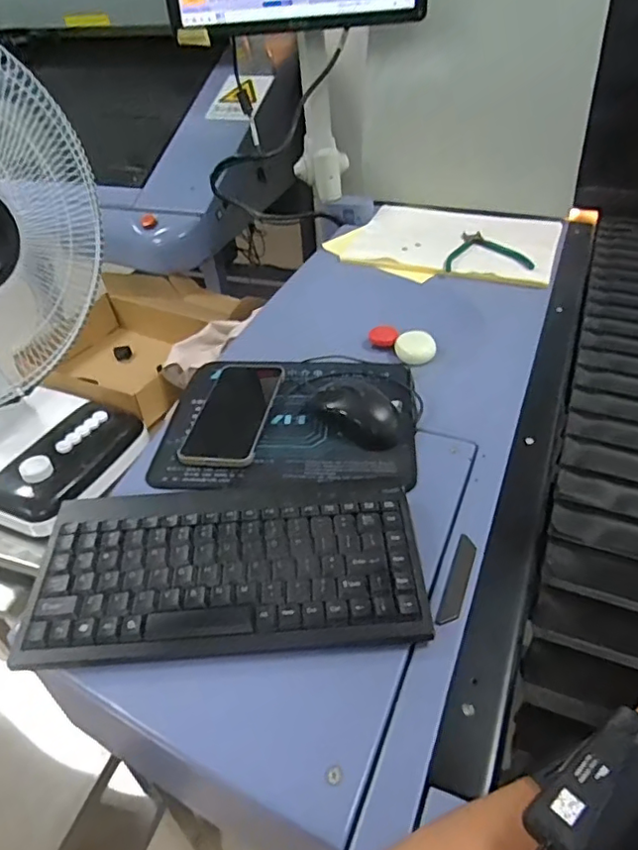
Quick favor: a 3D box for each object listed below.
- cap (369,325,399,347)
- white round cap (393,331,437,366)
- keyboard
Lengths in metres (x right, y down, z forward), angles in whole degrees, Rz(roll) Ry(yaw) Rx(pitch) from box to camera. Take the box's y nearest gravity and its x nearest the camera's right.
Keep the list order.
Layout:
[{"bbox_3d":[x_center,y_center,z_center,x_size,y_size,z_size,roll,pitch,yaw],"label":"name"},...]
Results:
[{"bbox_3d":[0.087,-0.121,0.759,0.039,0.012,0.039,-3,58,4],"label":"cap"},{"bbox_3d":[0.123,-0.099,0.727,0.049,0.017,0.052,-2,41,2],"label":"white round cap"},{"bbox_3d":[-0.071,0.107,0.444,0.291,0.022,0.150,-5,41,-2],"label":"keyboard"}]

